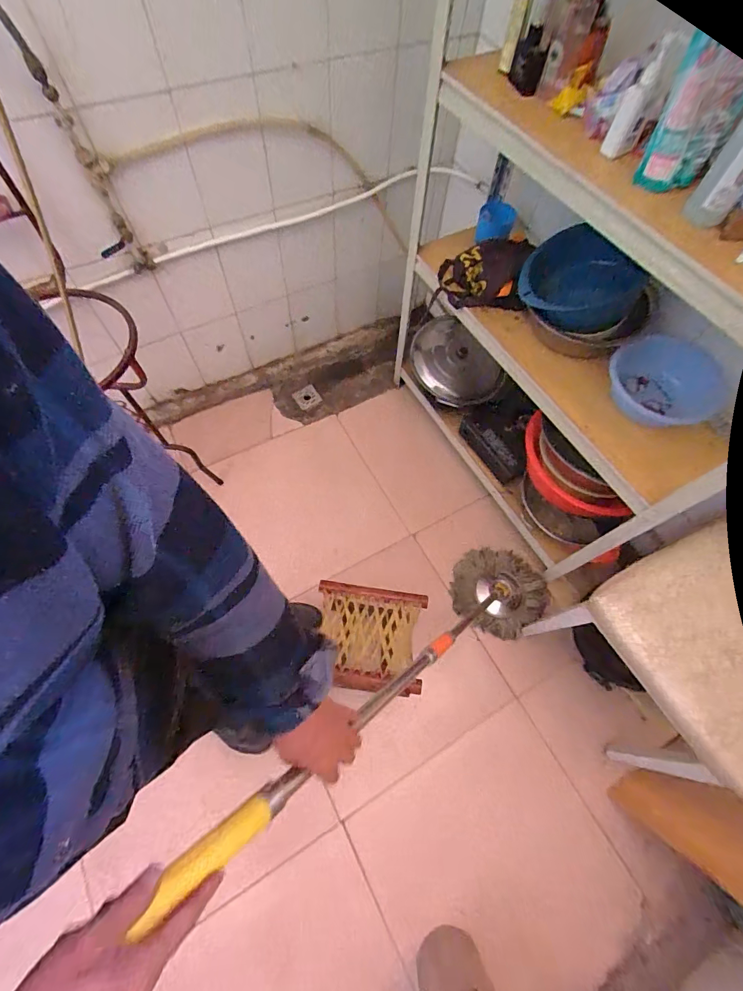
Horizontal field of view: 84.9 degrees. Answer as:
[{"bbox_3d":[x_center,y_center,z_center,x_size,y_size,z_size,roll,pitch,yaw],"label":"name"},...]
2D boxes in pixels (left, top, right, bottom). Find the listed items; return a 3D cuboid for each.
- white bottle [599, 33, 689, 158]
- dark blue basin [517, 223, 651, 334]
[{"bbox_3d":[0.444,-0.651,0.668,0.054,0.144,0.056,25,66,8],"label":"white bottle"},{"bbox_3d":[0.466,-0.487,0.916,0.257,0.215,0.082,39,69,14],"label":"dark blue basin"}]

